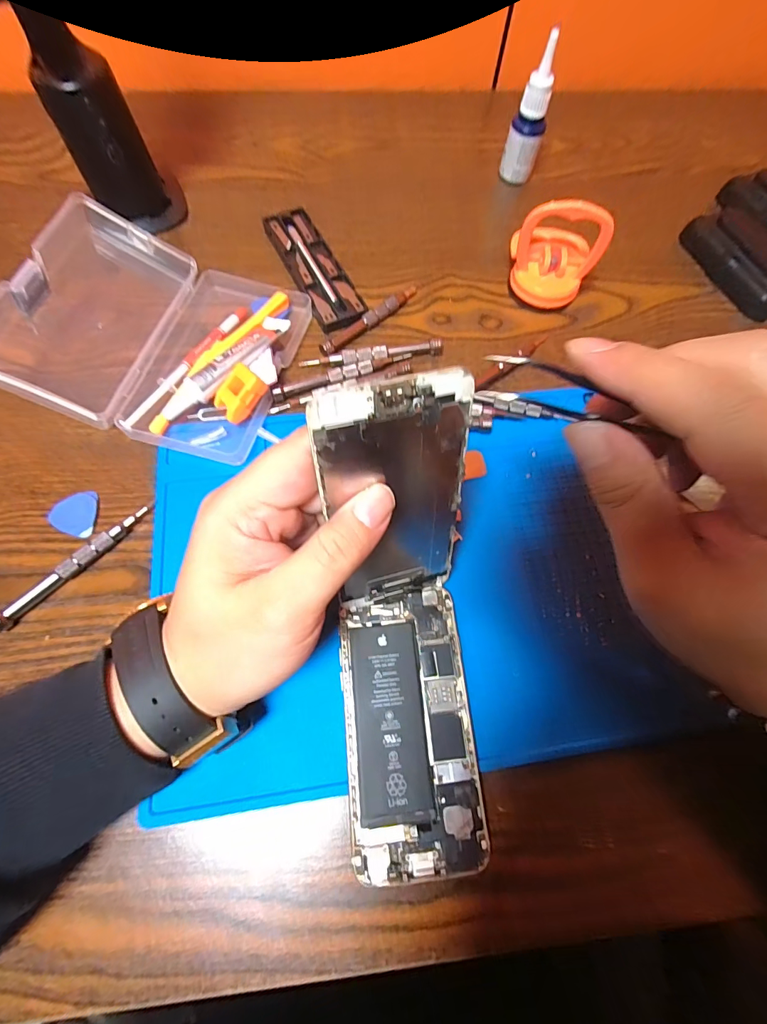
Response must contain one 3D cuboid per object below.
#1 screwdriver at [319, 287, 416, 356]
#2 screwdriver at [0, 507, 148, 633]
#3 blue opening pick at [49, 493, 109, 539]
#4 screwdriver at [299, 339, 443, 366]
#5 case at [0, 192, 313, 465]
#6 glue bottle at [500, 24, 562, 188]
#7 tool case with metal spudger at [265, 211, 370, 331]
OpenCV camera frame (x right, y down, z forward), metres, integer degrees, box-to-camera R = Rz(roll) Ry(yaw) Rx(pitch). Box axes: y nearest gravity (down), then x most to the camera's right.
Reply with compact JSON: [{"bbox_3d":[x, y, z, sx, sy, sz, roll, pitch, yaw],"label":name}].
[{"bbox_3d":[-0.010,-0.147,0.322,0.096,0.010,0.010,-42,75,-16],"label":"screwdriver"},{"bbox_3d":[-0.182,0.032,0.246,0.007,0.012,0.098,43,73,14],"label":"screwdriver"},{"bbox_3d":[-0.192,-0.001,0.262,0.028,0.004,0.030,17,72,-2],"label":"blue opening pick"},{"bbox_3d":[-0.007,-0.115,0.311,0.105,0.010,0.013,-10,69,-6],"label":"screwdriver"},{"bbox_3d":[-0.166,-0.132,0.289,0.199,0.050,0.158,14,69,4],"label":"case"},{"bbox_3d":[0.125,-0.335,0.357,0.028,0.093,0.023,16,69,4],"label":"glue bottle"},{"bbox_3d":[-0.056,-0.198,0.341,0.038,0.009,0.131,-24,71,-11],"label":"tool case with metal spudger"}]

